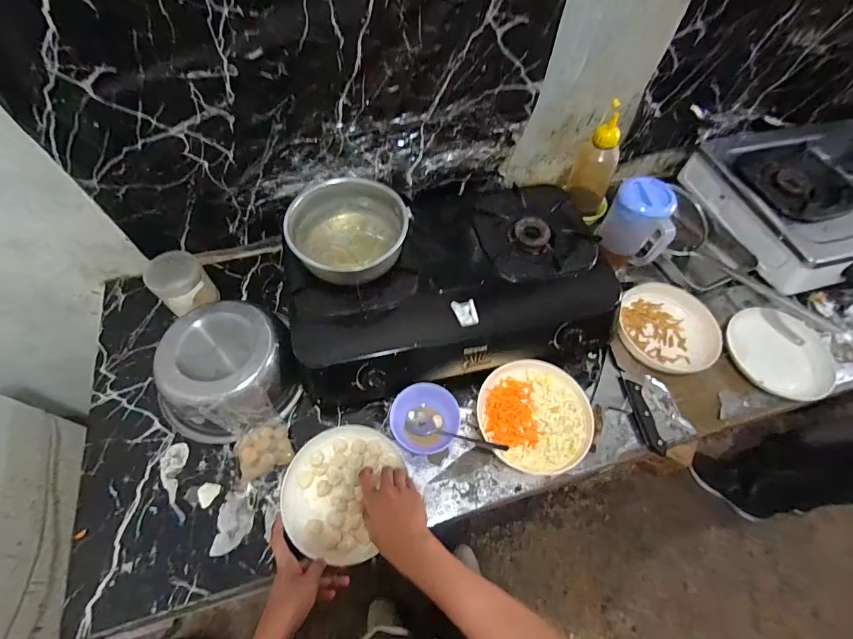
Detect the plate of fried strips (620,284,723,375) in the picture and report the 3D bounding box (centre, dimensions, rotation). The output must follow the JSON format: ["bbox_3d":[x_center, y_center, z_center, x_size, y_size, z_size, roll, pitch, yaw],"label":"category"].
[{"bbox_3d":[0.472,0.018,0.779,0.179,0.050,0.167,1,59,-2],"label":"plate of fried strips"}]

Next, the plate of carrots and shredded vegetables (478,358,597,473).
[{"bbox_3d":[0.186,0.160,0.675,0.182,0.032,0.187,1,59,-2],"label":"plate of carrots and shredded vegetables"}]

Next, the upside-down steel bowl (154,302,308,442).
[{"bbox_3d":[-0.328,0.086,0.665,0.190,0.118,0.202,1,59,-2],"label":"upside-down steel bowl"}]

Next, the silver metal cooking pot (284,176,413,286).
[{"bbox_3d":[-0.126,-0.136,0.665,0.188,0.079,0.162,-16,61,-12],"label":"silver metal cooking pot"}]

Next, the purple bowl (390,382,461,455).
[{"bbox_3d":[-0.002,0.167,0.668,0.107,0.051,0.106,1,59,-2],"label":"purple bowl"}]

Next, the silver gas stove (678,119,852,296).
[{"bbox_3d":[1.032,-0.321,0.935,0.738,0.118,0.417,-10,60,-9],"label":"silver gas stove"}]

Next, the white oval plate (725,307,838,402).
[{"bbox_3d":[0.690,0.065,0.779,0.209,0.030,0.191,-2,59,-4],"label":"white oval plate"}]

